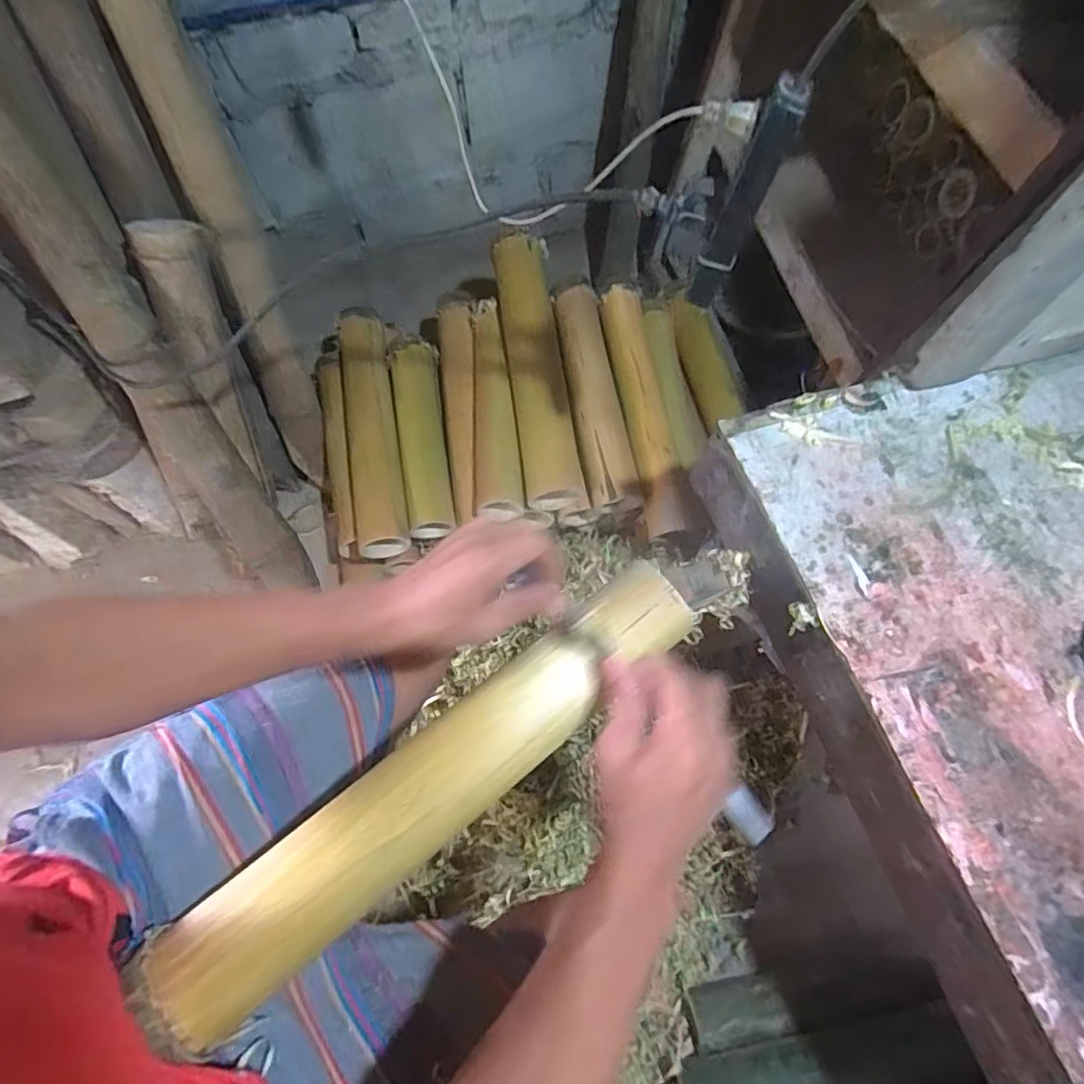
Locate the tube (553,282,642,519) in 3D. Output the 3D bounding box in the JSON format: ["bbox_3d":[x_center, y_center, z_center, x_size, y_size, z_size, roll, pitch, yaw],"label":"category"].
[{"bbox_3d":[0.076,-0.224,0.885,0.078,0.061,0.362,-9,81,-6],"label":"tube"}]

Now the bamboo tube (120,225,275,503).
[{"bbox_3d":[-0.452,-0.220,0.821,0.077,0.401,0.067,-5,40,-4],"label":"bamboo tube"}]

